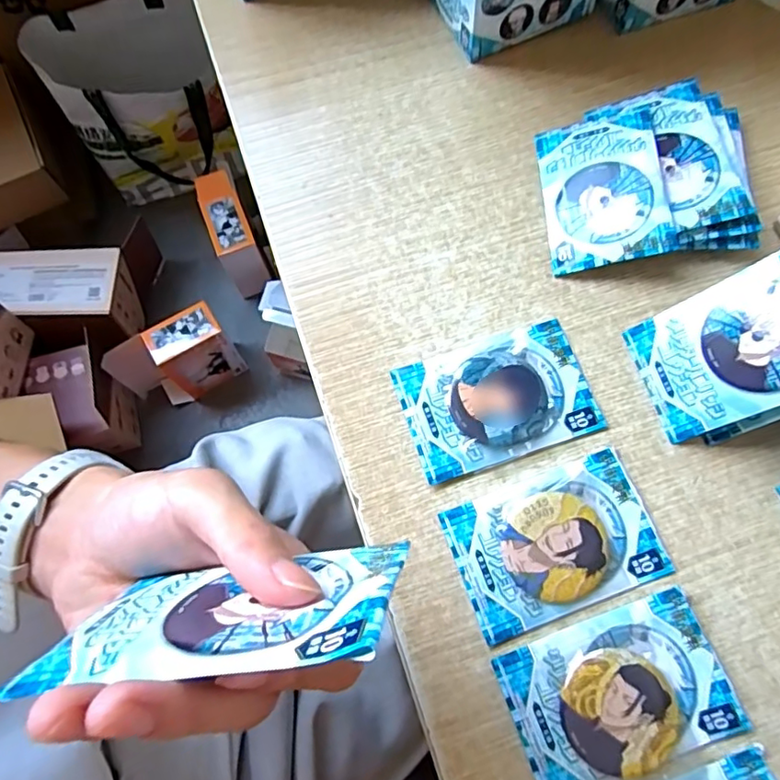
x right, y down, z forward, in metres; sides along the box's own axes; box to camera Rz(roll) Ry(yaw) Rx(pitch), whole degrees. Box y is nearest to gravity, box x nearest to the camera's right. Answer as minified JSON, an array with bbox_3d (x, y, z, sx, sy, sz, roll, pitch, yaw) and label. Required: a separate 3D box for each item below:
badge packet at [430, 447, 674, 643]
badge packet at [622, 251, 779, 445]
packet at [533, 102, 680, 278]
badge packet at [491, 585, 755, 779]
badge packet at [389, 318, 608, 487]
[{"bbox_3d":[0.086,0.079,0.295,0.103,0.012,0.069,-20,74,-5],"label":"badge packet"},{"bbox_3d":[0.177,-0.022,0.288,0.005,0.101,0.069,-2,68,-44],"label":"badge packet"},{"bbox_3d":[0.130,-0.123,0.349,0.069,0.006,0.103,-9,73,20],"label":"packet"},{"bbox_3d":[0.111,0.147,0.275,0.102,0.010,0.070,-19,74,-5],"label":"badge packet"},{"bbox_3d":[0.060,0.004,0.319,0.103,0.011,0.069,-18,74,-5],"label":"badge packet"}]

